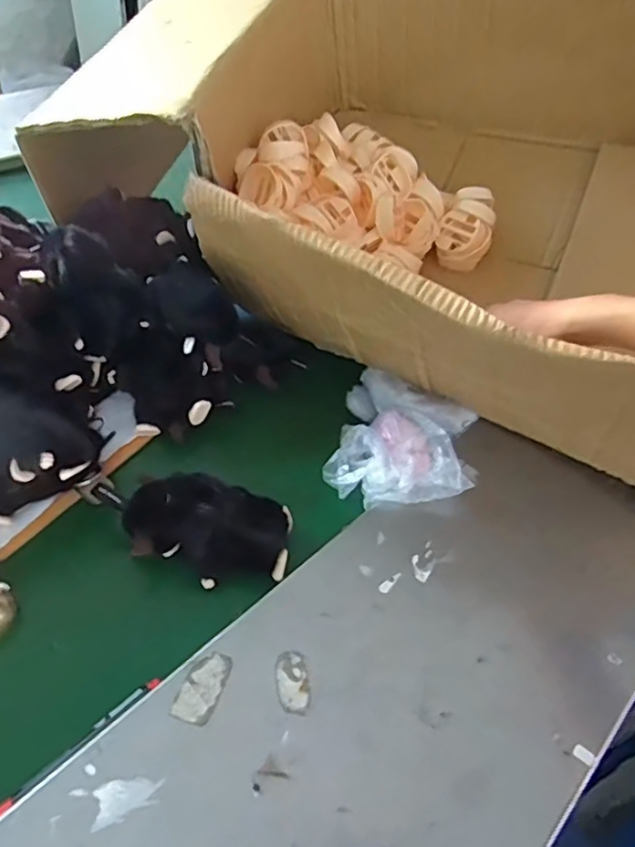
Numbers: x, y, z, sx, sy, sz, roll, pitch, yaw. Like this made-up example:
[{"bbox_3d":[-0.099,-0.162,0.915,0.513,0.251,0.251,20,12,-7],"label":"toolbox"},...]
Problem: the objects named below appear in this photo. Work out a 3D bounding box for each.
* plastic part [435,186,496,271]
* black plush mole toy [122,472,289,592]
[{"bbox_3d":[0.183,-0.237,0.733,0.064,0.080,0.067,16,46,7],"label":"plastic part"},{"bbox_3d":[-0.091,0.086,0.495,0.136,0.052,0.080,9,46,1],"label":"black plush mole toy"}]

